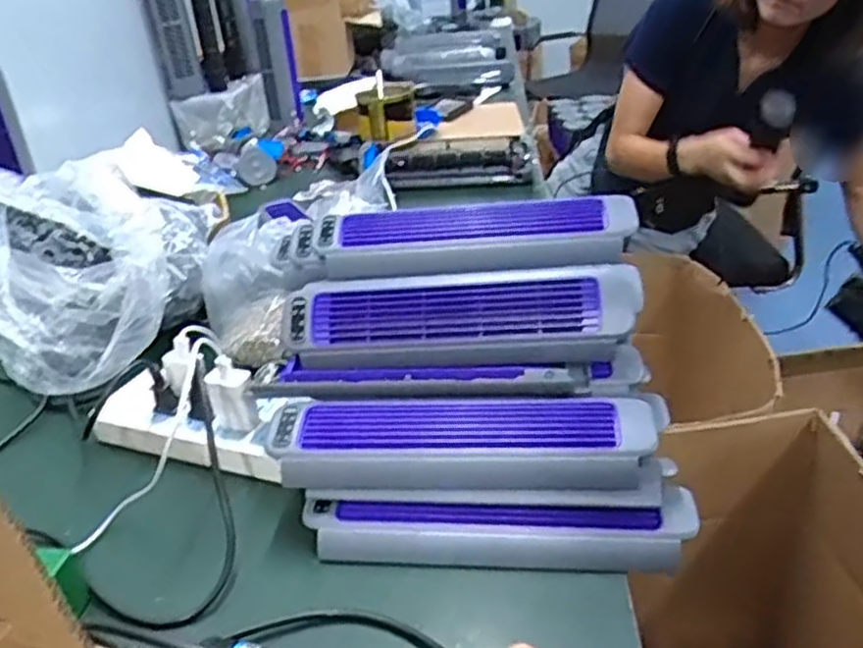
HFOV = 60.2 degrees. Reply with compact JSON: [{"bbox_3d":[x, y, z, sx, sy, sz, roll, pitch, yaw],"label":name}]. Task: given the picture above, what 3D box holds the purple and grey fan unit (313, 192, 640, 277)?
[{"bbox_3d":[0.036,-0.086,0.705,0.309,0.043,0.100,-1,29,7],"label":"purple and grey fan unit"}]

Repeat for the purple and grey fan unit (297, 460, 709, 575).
[{"bbox_3d":[0.051,0.151,0.575,0.298,0.044,0.068,-2,29,6],"label":"purple and grey fan unit"}]

